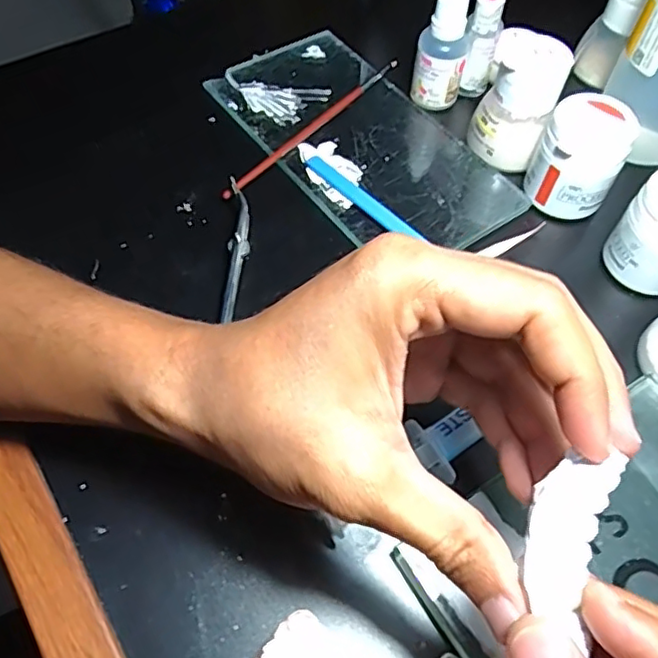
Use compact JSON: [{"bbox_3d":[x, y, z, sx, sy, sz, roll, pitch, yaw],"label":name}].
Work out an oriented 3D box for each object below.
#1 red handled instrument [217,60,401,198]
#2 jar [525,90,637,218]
[{"bbox_3d":[-0.007,-0.125,0.374,0.008,0.009,0.158,34,64,18],"label":"red handled instrument"},{"bbox_3d":[0.137,-0.095,0.332,0.042,0.048,0.040,1,59,-1],"label":"jar"}]

